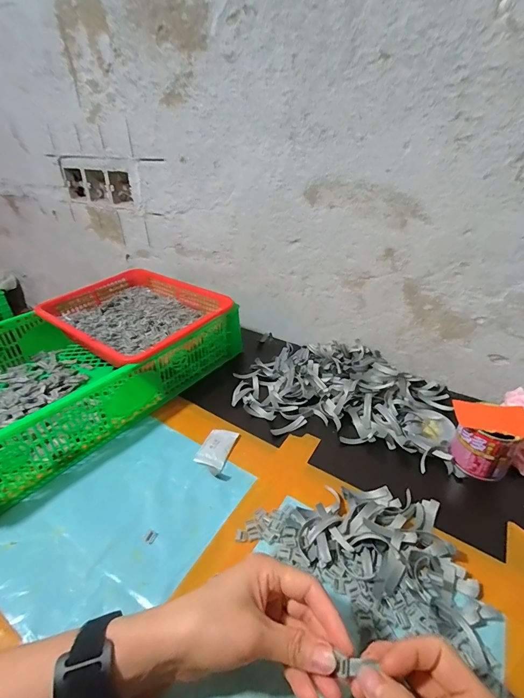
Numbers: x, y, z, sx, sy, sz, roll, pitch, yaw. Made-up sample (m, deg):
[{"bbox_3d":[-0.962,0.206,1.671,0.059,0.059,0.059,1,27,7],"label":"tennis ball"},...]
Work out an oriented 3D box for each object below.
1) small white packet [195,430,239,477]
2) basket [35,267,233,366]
[{"bbox_3d":[-0.062,0.136,0.471,0.040,0.009,0.074,8,33,14],"label":"small white packet"},{"bbox_3d":[-0.222,-0.055,0.633,0.289,0.068,0.249,21,39,31],"label":"basket"}]

